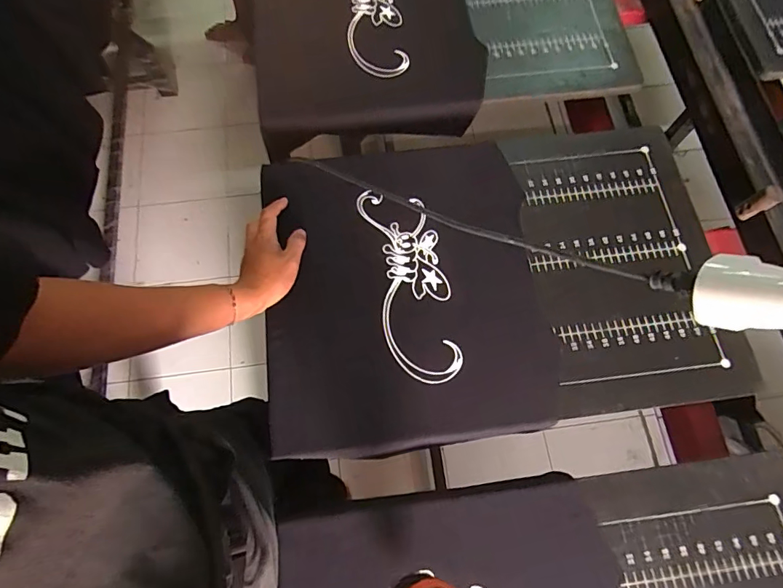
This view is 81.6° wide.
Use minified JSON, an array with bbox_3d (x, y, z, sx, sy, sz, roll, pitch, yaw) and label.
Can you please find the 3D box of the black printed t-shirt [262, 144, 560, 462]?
[{"bbox_3d":[0.014,-0.008,0.606,0.358,0.055,0.409,-3,71,-3],"label":"black printed t-shirt"}]

